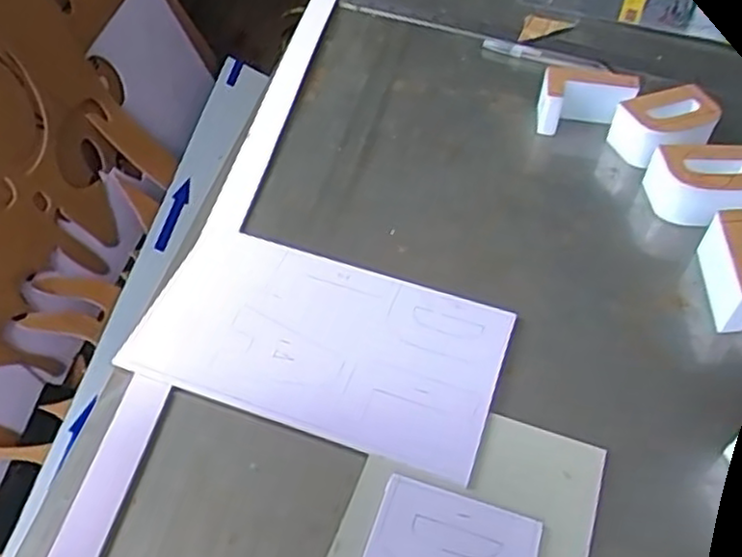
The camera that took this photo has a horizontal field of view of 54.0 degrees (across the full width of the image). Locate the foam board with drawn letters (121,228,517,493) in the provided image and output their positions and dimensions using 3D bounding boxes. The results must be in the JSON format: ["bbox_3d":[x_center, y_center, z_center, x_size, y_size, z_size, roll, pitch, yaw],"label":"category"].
[{"bbox_3d":[-0.033,0.042,0.507,0.241,0.009,0.138,17,50,11],"label":"foam board with drawn letters"}]

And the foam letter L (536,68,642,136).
[{"bbox_3d":[0.204,-0.170,0.697,0.087,0.043,0.065,18,51,12],"label":"foam letter L"}]

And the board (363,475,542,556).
[{"bbox_3d":[0.046,0.155,0.413,0.092,0.004,0.066,17,50,11],"label":"board"}]

